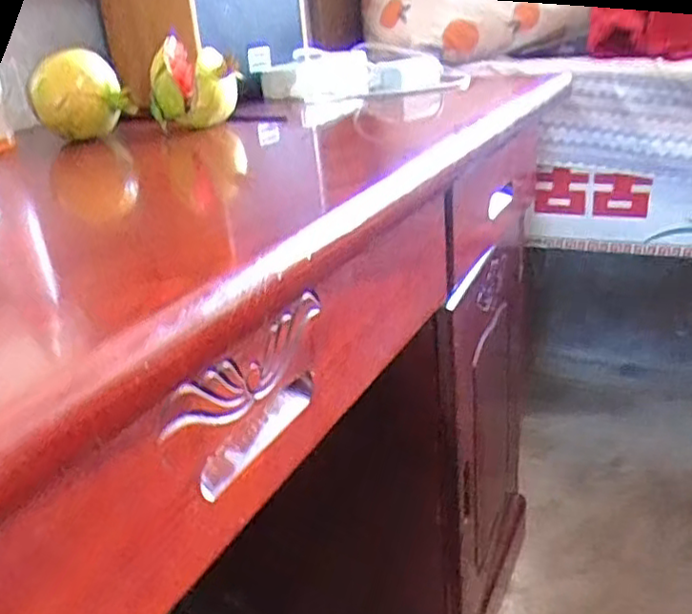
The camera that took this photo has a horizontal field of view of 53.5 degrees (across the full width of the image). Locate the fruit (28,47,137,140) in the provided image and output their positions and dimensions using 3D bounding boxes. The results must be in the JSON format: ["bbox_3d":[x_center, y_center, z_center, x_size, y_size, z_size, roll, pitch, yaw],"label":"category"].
[{"bbox_3d":[-0.226,-0.182,0.585,0.058,0.067,0.063,12,29,33],"label":"fruit"}]

